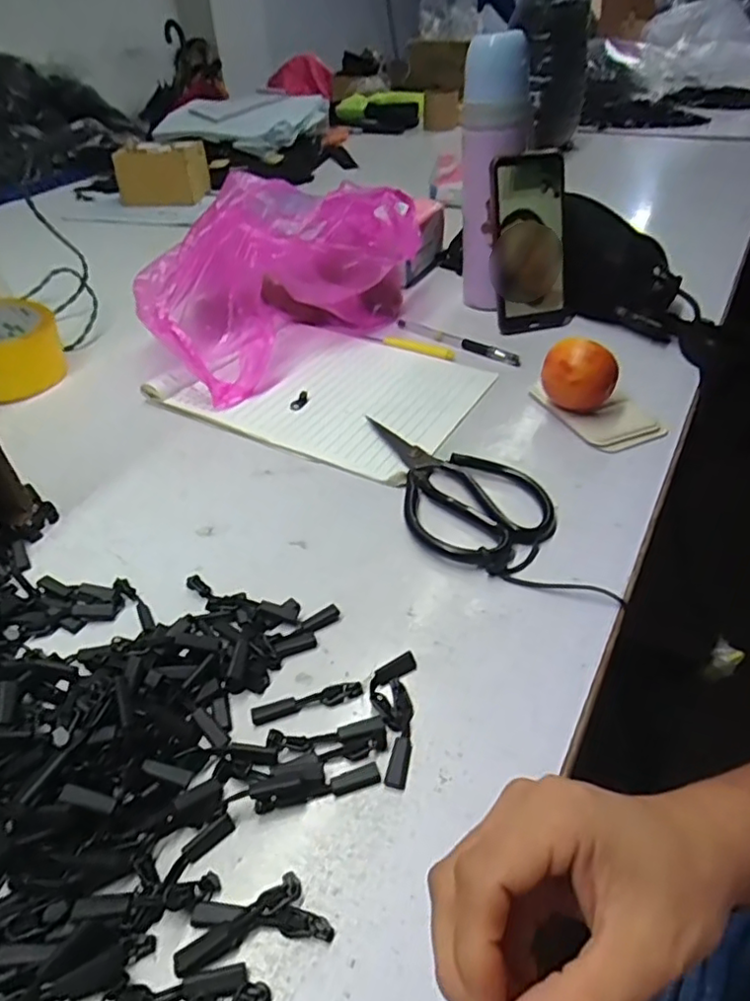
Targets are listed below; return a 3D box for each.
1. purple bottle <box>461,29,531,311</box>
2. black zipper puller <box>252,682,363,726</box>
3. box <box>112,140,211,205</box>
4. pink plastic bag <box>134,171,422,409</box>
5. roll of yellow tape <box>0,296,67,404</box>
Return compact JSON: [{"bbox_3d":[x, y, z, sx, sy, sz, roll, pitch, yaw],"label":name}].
[{"bbox_3d":[0.114,-0.314,0.612,0.064,0.240,0.057,12,43,18],"label":"purple bottle"},{"bbox_3d":[-0.036,0.106,0.323,0.058,0.004,0.011,-13,41,-10],"label":"black zipper puller"},{"bbox_3d":[-0.372,-0.568,1.069,0.157,0.094,0.052,2,41,5],"label":"box"},{"bbox_3d":[-0.094,-0.232,0.614,0.301,0.138,0.163,-34,49,-31],"label":"pink plastic bag"},{"bbox_3d":[-0.355,-0.148,0.588,0.092,0.070,0.099,-2,41,2],"label":"roll of yellow tape"}]

